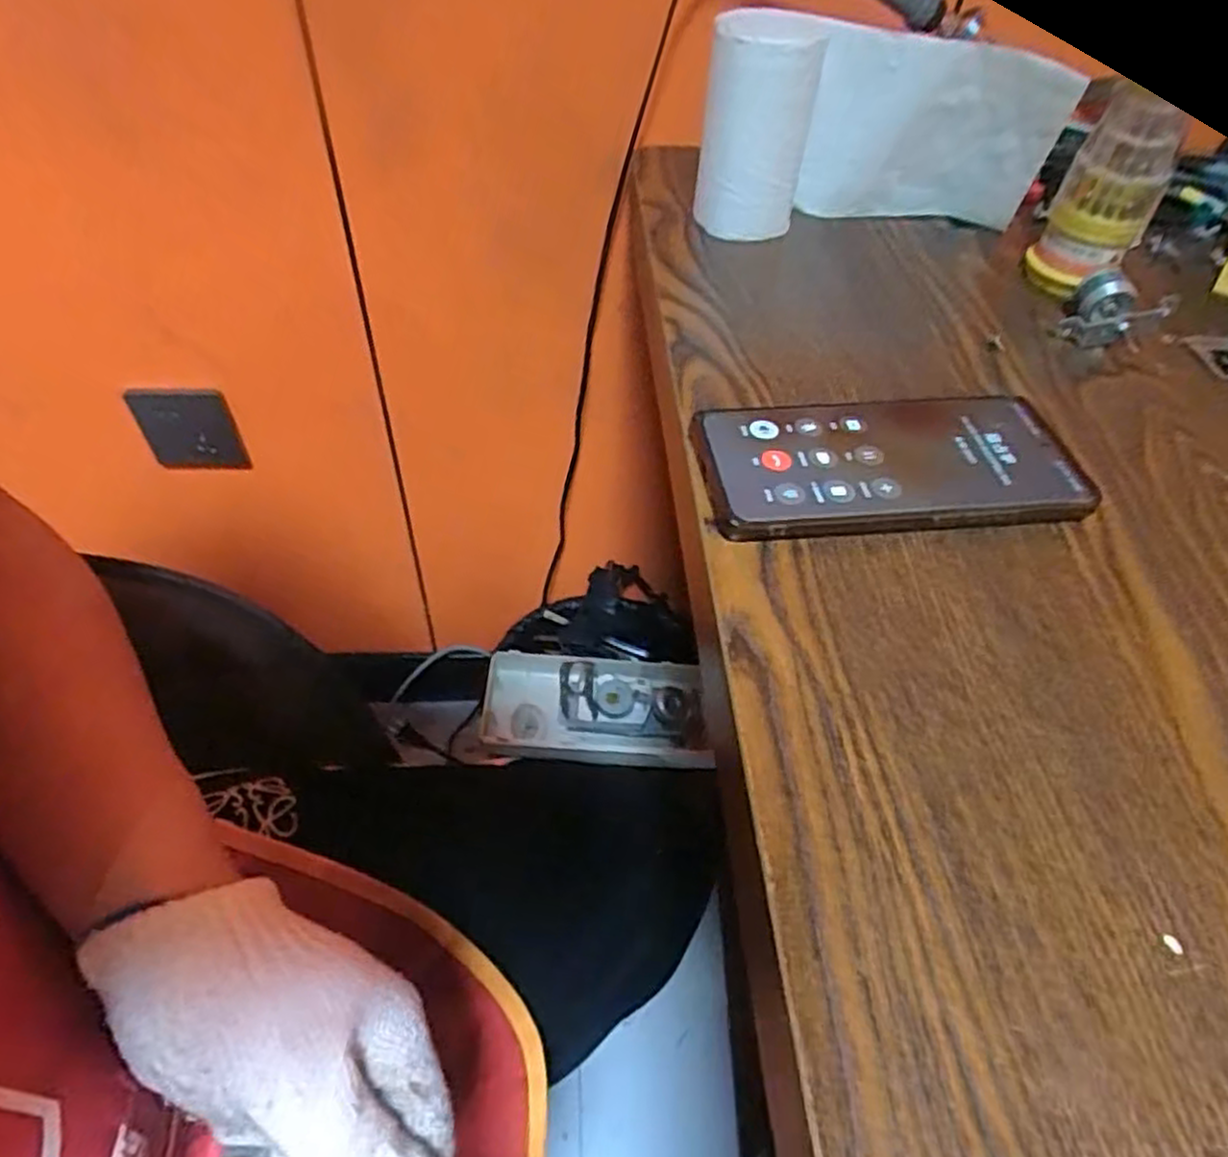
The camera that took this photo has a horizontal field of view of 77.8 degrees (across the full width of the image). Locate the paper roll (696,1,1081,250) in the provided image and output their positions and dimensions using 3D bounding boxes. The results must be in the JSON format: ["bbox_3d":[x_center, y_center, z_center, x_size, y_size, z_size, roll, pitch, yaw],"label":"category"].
[{"bbox_3d":[0.144,-0.241,0.406,0.181,0.124,0.047,-4,72,-6],"label":"paper roll"}]

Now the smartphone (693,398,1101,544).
[{"bbox_3d":[0.115,-0.048,0.318,0.151,0.009,0.068,-4,58,-5],"label":"smartphone"}]

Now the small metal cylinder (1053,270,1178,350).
[{"bbox_3d":[0.262,-0.137,0.400,0.043,0.033,0.033,32,57,23],"label":"small metal cylinder"}]

